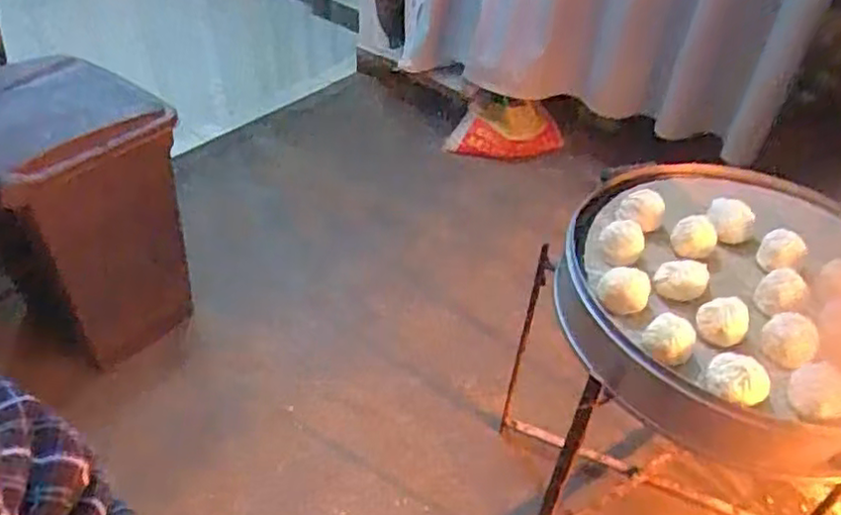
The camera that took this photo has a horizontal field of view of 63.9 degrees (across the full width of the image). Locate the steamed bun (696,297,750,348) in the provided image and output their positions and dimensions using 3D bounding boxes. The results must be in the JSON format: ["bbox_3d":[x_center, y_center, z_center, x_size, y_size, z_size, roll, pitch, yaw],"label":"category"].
[{"bbox_3d":[0.419,0.087,0.933,0.065,0.058,0.057,37,54,26],"label":"steamed bun"}]

